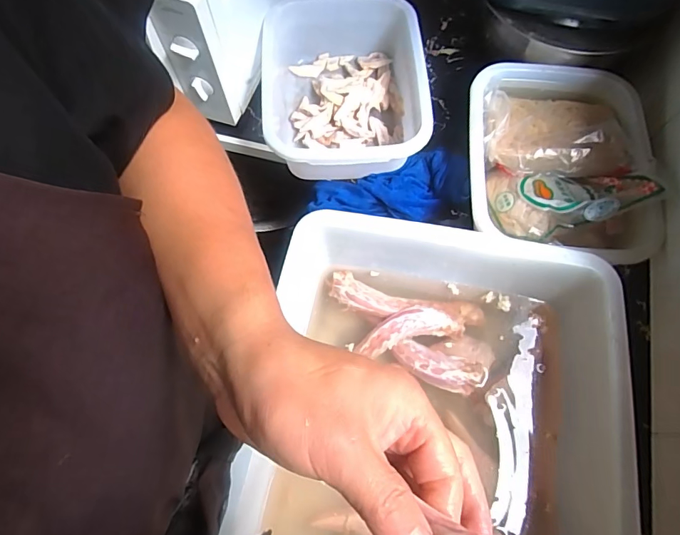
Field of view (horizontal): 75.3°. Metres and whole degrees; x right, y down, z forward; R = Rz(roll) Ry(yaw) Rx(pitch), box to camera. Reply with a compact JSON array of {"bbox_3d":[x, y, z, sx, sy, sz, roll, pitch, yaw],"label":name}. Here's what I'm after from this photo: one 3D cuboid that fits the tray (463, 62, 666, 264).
[{"bbox_3d":[0.298,-0.148,0.613,0.227,0.078,0.303,3,69,1],"label":"tray"}]

